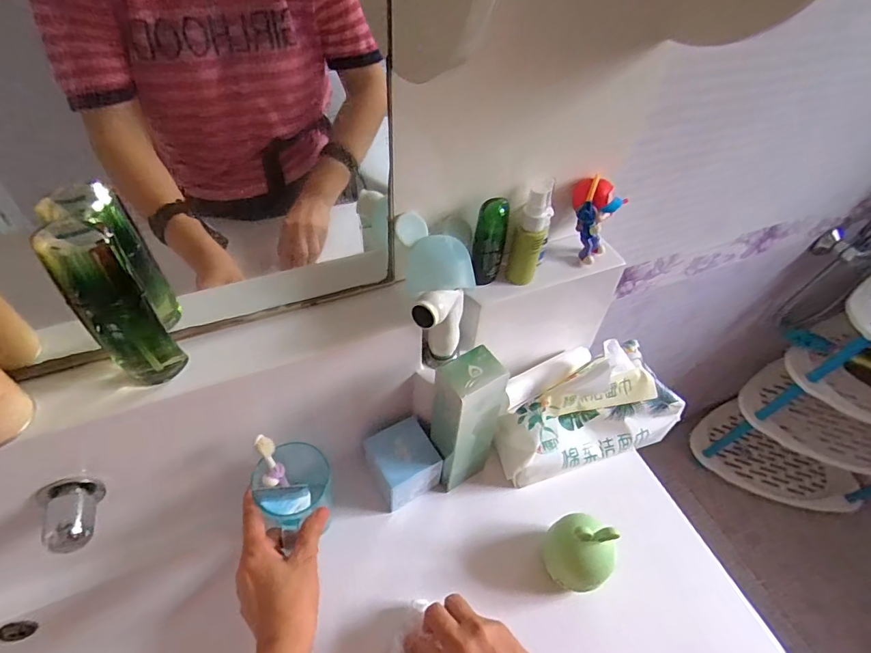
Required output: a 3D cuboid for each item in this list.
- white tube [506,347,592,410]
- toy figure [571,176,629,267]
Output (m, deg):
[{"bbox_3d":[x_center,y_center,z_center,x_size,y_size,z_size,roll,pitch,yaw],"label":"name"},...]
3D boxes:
[{"bbox_3d":[0.129,0.051,0.529,0.143,0.022,0.030,-21,53,-38],"label":"white tube"},{"bbox_3d":[0.161,-0.111,0.476,0.051,0.083,0.041,19,51,11],"label":"toy figure"}]

